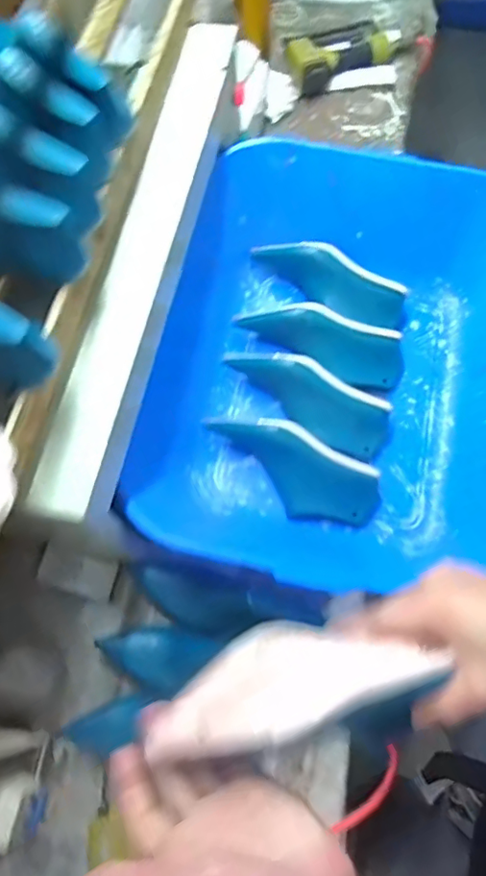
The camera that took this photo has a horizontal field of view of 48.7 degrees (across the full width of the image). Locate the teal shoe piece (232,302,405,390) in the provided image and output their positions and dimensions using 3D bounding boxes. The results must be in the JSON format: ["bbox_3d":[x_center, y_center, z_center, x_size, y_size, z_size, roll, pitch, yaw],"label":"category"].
[{"bbox_3d":[0.117,-0.160,0.818,0.265,0.077,0.089,23,70,9],"label":"teal shoe piece"}]

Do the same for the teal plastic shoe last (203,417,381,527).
[{"bbox_3d":[0.063,0.039,0.741,0.260,0.076,0.088,26,71,10],"label":"teal plastic shoe last"}]

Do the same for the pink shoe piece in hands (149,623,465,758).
[{"bbox_3d":[0.031,0.158,0.355,0.193,0.036,0.066,-15,69,0],"label":"pink shoe piece in hands"}]

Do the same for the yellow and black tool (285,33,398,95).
[{"bbox_3d":[0.196,-0.742,1.038,0.209,0.064,0.120,-15,69,-6],"label":"yellow and black tool"}]

